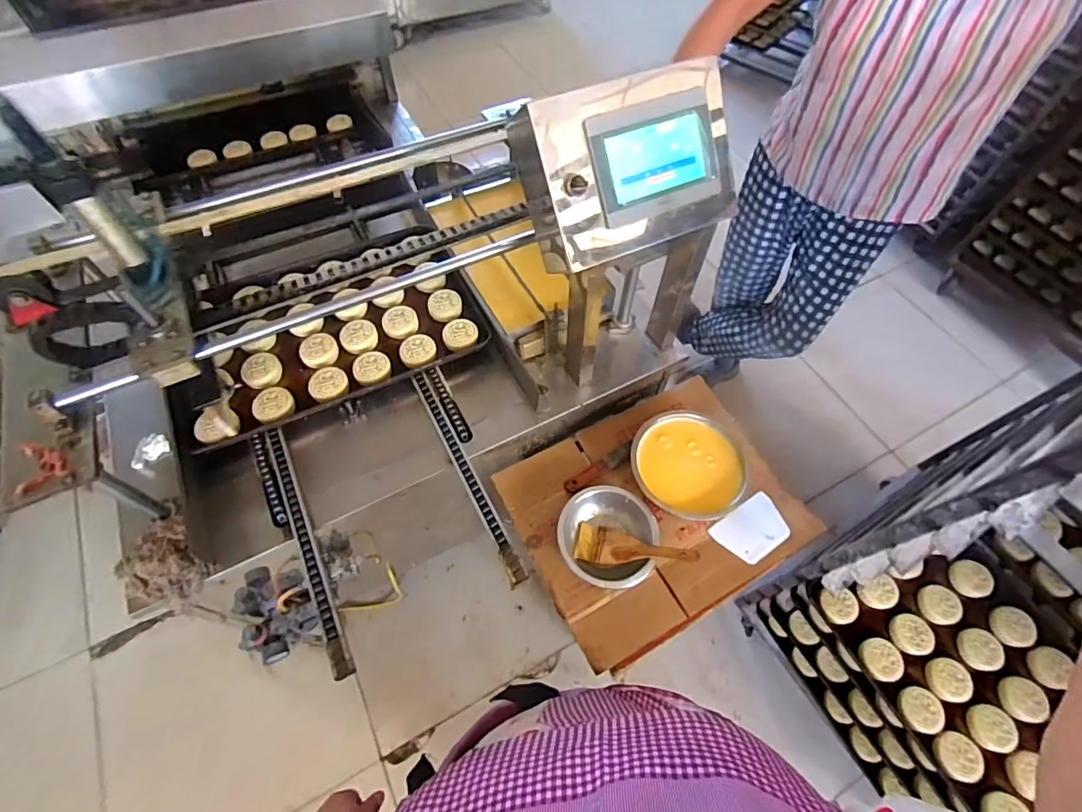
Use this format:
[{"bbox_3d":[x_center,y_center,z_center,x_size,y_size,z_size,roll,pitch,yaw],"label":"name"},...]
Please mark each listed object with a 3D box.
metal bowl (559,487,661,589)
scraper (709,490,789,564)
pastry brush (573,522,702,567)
[{"bbox_3d":[0.126,0.241,0.918,0.184,0.058,0.182,0,58,0],"label":"metal bowl"},{"bbox_3d":[0.415,0.243,0.972,0.149,0.009,0.097,-29,66,-18],"label":"scraper"},{"bbox_3d":[0.172,0.262,0.909,0.217,0.019,0.070,1,57,20],"label":"pastry brush"}]

